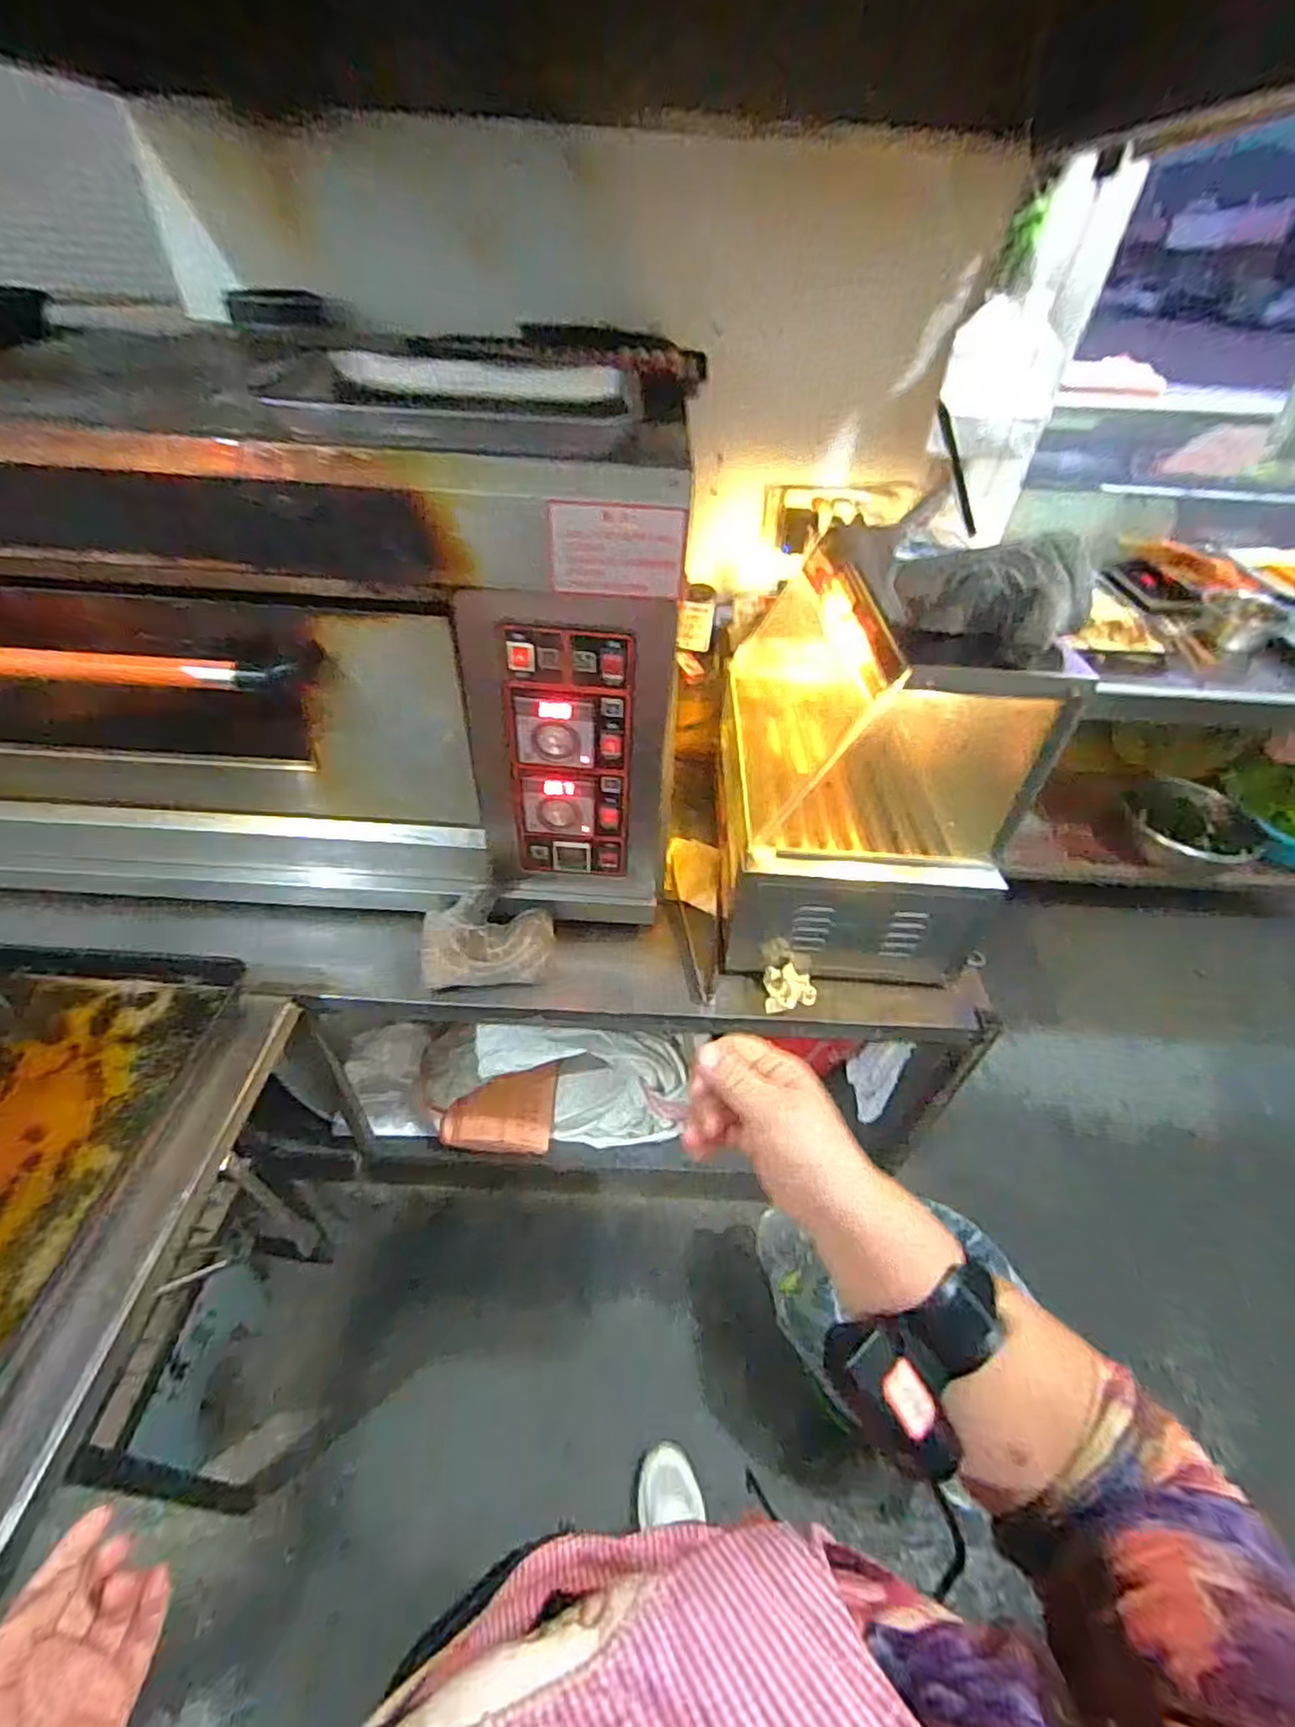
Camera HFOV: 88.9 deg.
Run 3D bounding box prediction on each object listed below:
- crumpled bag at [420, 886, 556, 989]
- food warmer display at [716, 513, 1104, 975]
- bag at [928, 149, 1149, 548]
[{"bbox_3d":[-0.222,0.103,0.928,0.178,0.063,0.127,1,43,-4],"label":"crumpled bag"},{"bbox_3d":[0.302,-0.205,1.007,0.323,0.427,0.610,4,43,0],"label":"food warmer display"},{"bbox_3d":[0.628,-0.848,1.156,0.190,0.503,0.166,20,45,16],"label":"bag"}]

